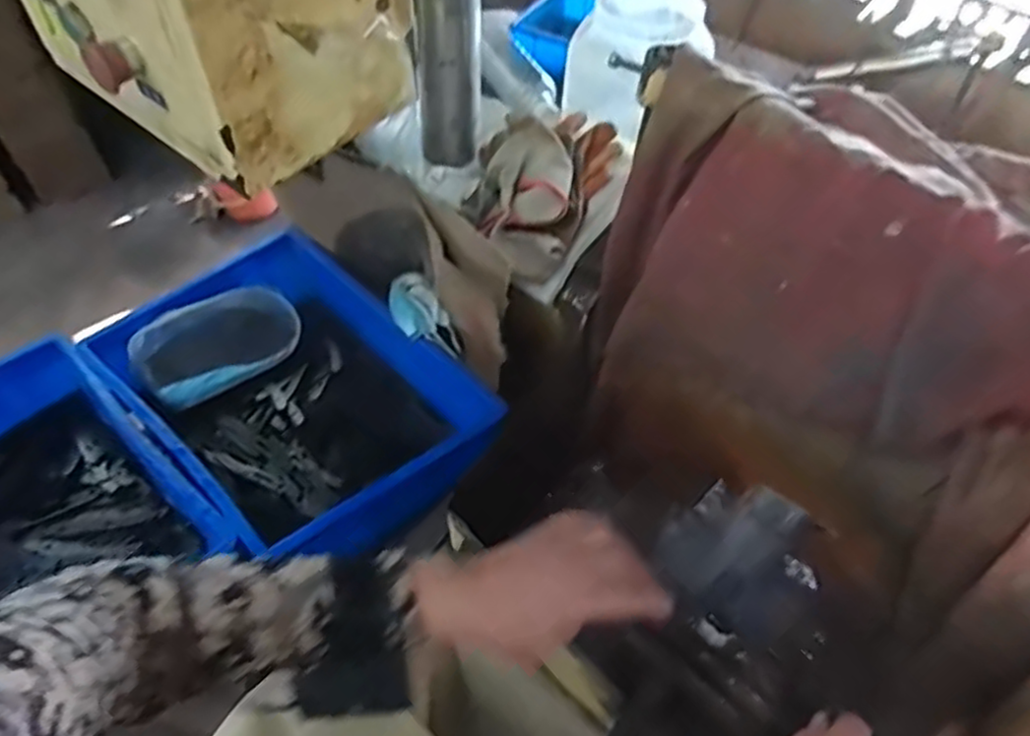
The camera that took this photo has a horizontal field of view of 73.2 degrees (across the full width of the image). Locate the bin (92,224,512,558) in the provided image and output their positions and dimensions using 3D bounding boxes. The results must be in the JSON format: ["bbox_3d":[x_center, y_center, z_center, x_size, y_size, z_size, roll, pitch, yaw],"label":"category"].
[{"bbox_3d":[-0.252,0.041,0.826,0.294,0.126,0.411,-37,63,-27],"label":"bin"}]

